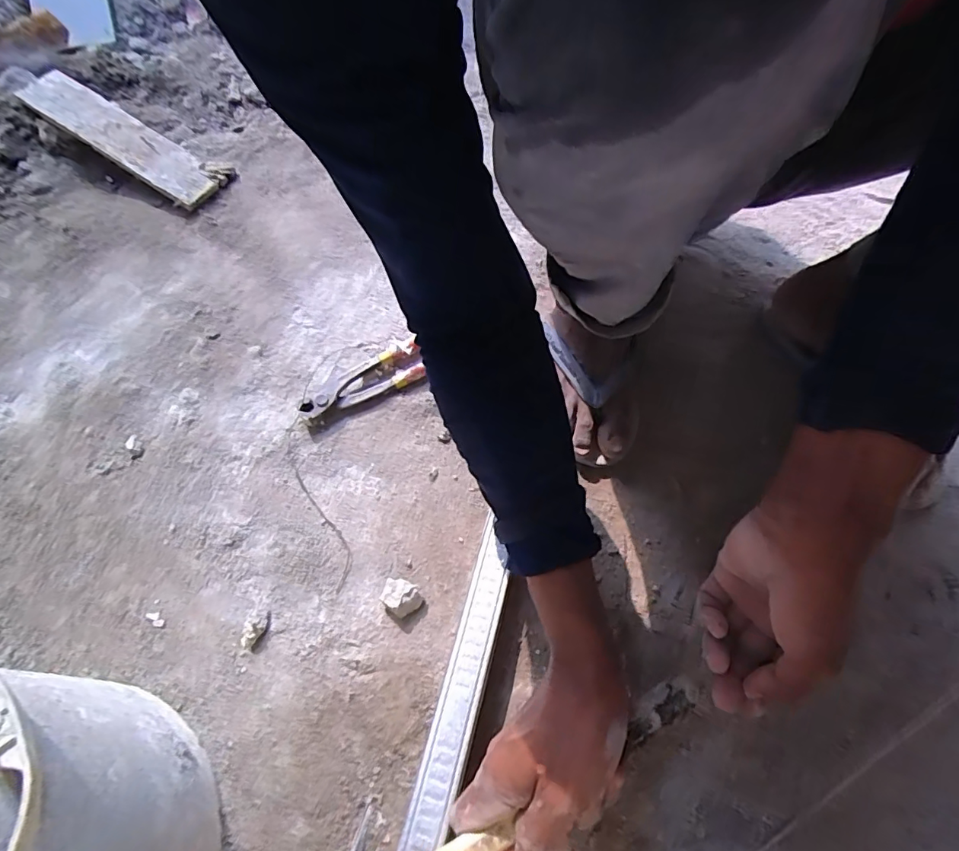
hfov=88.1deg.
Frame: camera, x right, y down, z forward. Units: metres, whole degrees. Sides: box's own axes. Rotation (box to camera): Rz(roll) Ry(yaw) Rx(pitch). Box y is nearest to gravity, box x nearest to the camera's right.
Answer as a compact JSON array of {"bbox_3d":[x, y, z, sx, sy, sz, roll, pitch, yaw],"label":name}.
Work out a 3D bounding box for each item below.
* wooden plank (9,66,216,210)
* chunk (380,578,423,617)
[{"bbox_3d":[-0.485,-0.392,0.672,0.286,0.023,0.079,35,68,2],"label":"wooden plank"},{"bbox_3d":[-0.069,0.149,0.433,0.034,0.015,0.027,35,69,19],"label":"chunk"}]

